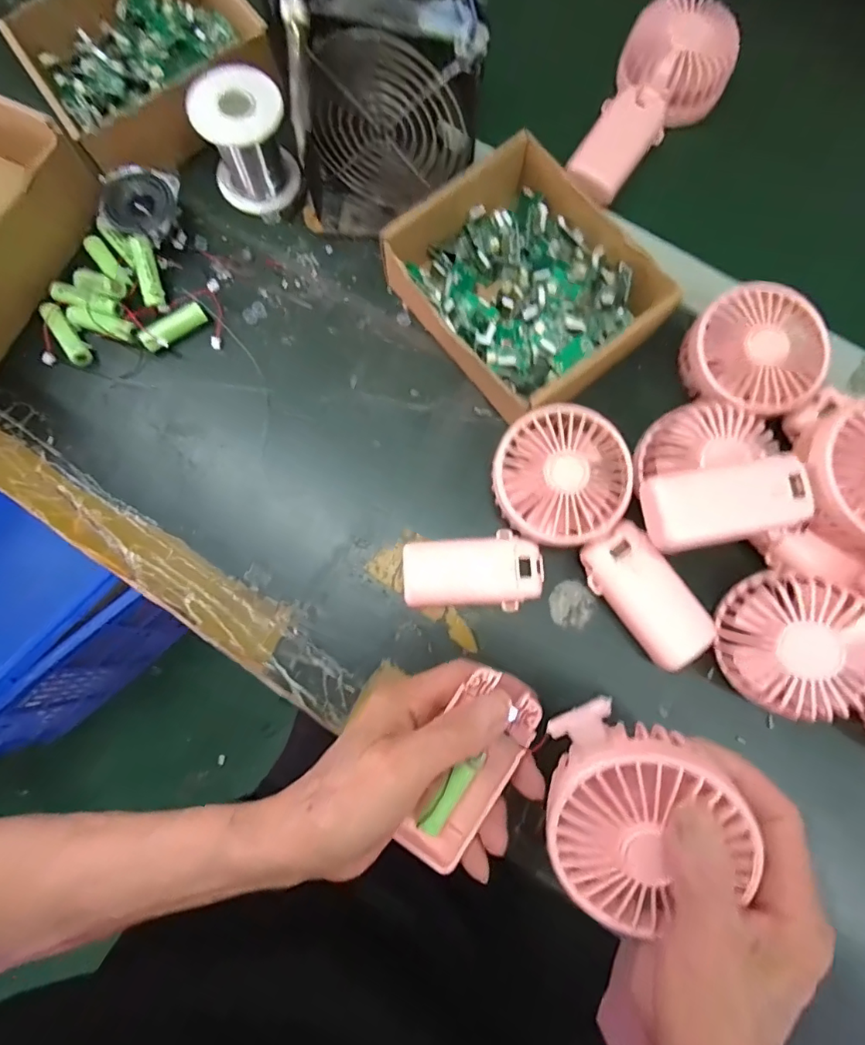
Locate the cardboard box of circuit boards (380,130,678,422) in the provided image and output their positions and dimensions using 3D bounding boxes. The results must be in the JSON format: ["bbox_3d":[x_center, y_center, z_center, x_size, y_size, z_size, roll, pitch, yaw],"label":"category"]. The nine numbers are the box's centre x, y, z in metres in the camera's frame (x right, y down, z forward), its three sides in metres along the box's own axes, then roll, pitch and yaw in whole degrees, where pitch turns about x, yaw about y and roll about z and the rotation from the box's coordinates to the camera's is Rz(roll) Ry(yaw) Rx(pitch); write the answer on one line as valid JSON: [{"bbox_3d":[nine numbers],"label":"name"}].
[{"bbox_3d":[0.066,-0.176,0.372,0.155,0.056,0.177,-41,82,-7],"label":"cardboard box of circuit boards"}]

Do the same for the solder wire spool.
[{"bbox_3d":[-0.140,-0.289,0.386,0.063,0.070,0.053,-9,79,-2],"label":"solder wire spool"}]

